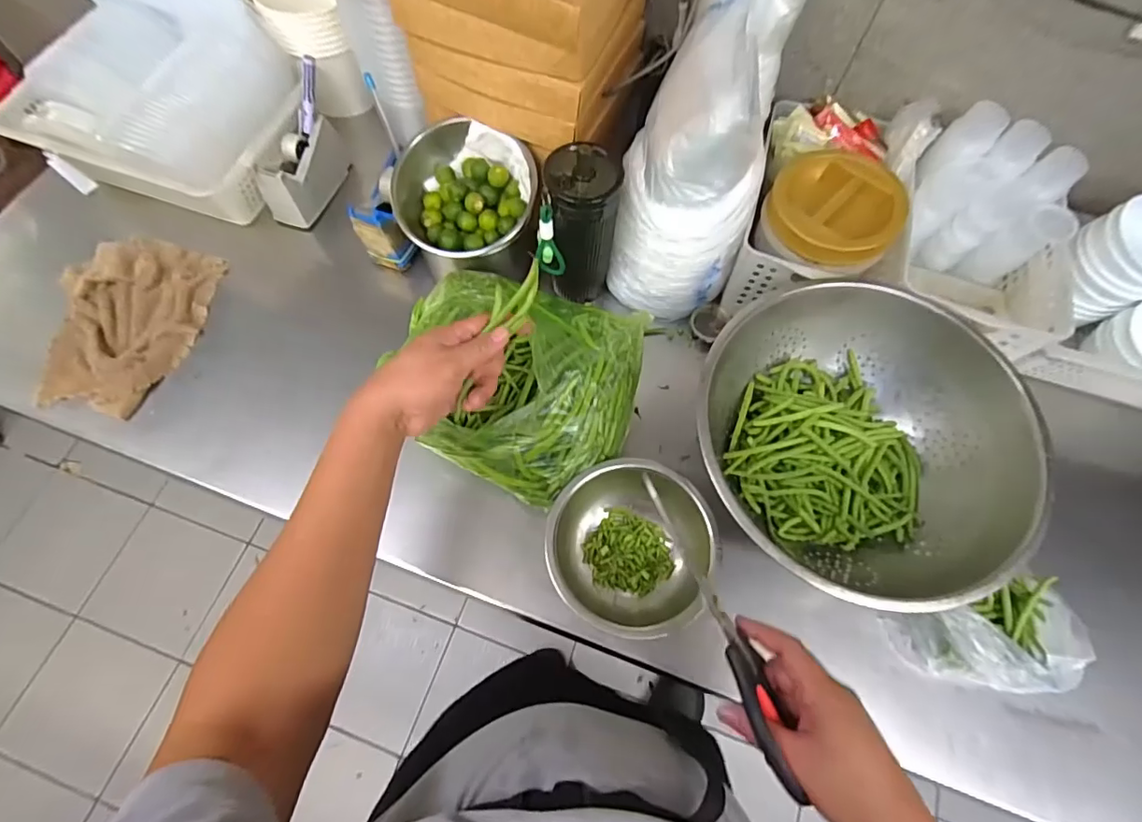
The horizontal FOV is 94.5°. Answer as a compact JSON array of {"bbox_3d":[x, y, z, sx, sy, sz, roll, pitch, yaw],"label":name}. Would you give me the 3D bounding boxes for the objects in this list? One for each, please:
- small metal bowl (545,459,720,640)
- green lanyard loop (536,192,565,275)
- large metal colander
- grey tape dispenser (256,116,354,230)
[{"bbox_3d":[0.062,0.146,0.552,0.163,0.063,0.165,1,68,-1],"label":"small metal bowl"},{"bbox_3d":[-0.023,-0.201,0.612,0.033,0.111,0.021,-1,68,-2],"label":"green lanyard loop"},{"bbox_3d":[0.285,0.044,0.565,0.312,0.136,0.303,4,68,0],"label":"large metal colander"},{"bbox_3d":[-0.380,-0.343,0.752,0.057,0.080,0.136,19,69,6],"label":"grey tape dispenser"}]

